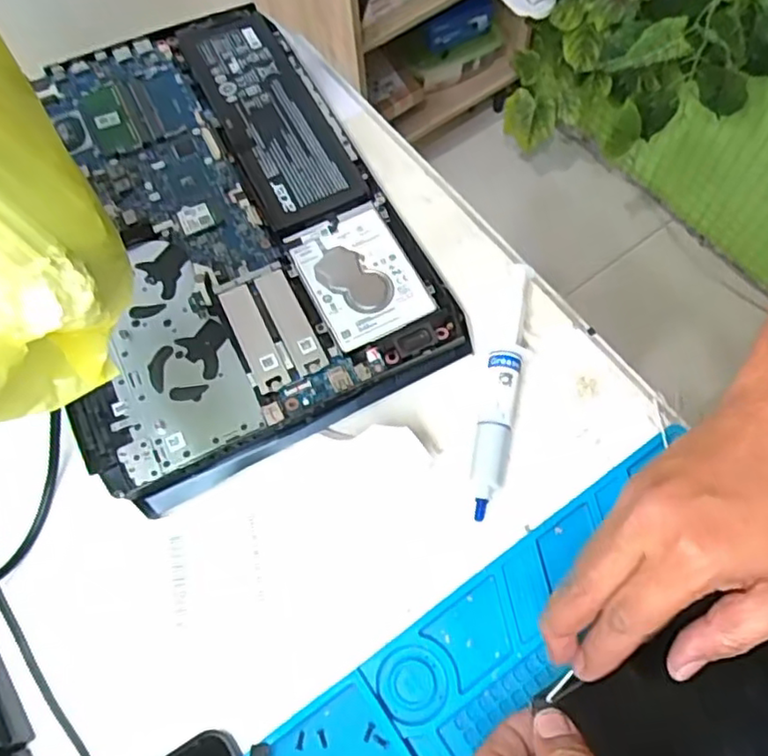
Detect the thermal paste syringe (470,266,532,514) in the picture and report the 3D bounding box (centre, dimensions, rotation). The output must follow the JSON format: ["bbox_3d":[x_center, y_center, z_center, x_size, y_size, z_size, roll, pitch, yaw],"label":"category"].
[{"bbox_3d":[0.077,0.004,0.413,0.024,0.016,0.167,10,68,8],"label":"thermal paste syringe"}]

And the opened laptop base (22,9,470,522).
[{"bbox_3d":[-0.134,-0.119,0.470,0.241,0.019,0.370,-26,67,-7],"label":"opened laptop base"}]

